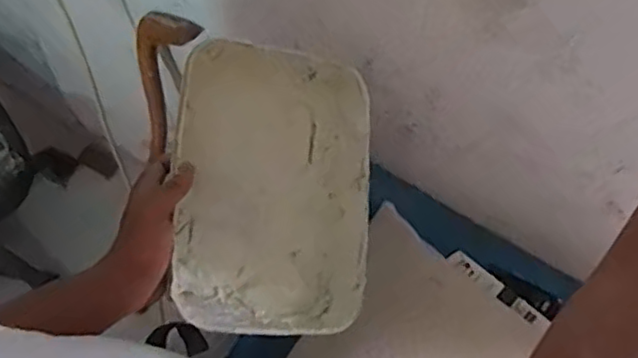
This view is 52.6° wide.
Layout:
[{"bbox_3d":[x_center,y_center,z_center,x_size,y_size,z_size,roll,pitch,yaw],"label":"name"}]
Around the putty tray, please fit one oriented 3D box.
[{"bbox_3d":[-0.042,0.010,0.637,0.194,0.053,0.271,8,79,-25],"label":"putty tray"}]

